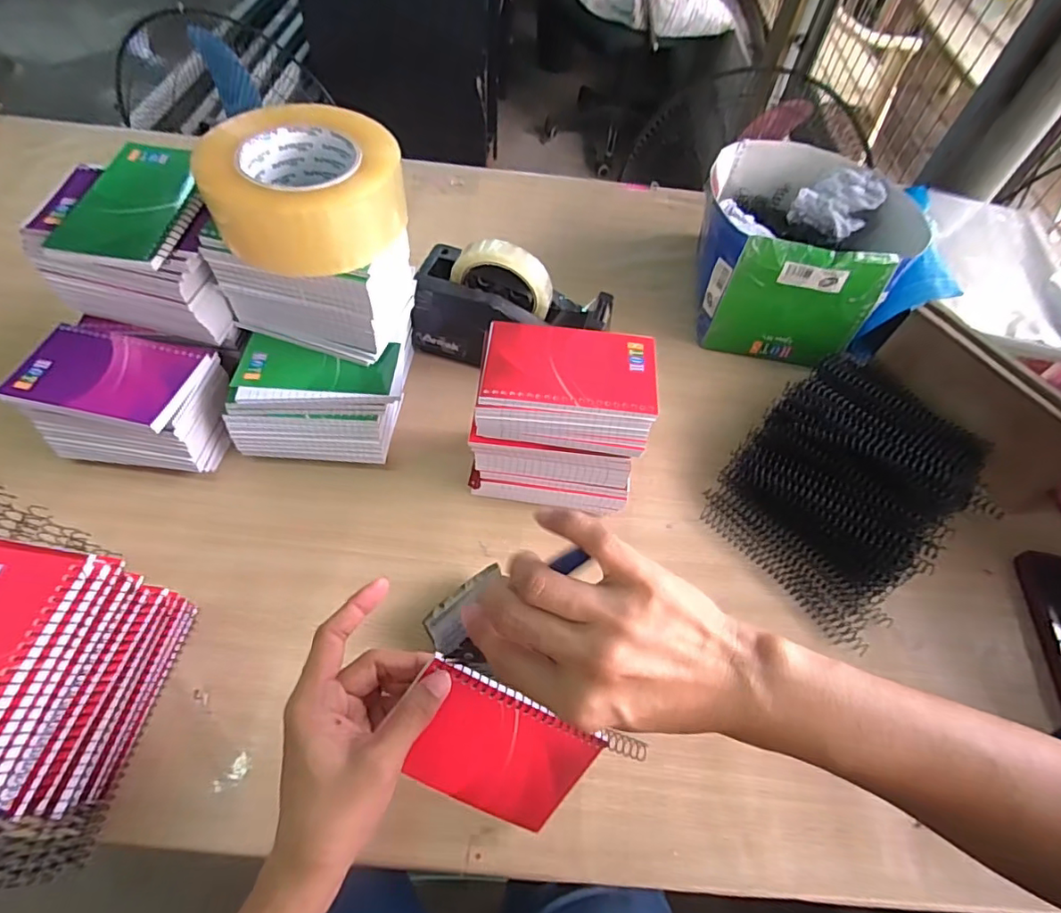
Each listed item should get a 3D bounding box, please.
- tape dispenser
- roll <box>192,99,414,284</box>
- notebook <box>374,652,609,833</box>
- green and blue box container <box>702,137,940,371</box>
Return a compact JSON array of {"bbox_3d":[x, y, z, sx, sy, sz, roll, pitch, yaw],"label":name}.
[{"bbox_3d":[-0.018,-0.149,0.548,0.192,0.130,0.077,9,57,1],"label":"tape dispenser"},{"bbox_3d":[-0.157,-0.186,0.378,0.111,0.058,0.113,2,57,-4],"label":"roll"},{"bbox_3d":[-0.021,0.181,0.330,0.125,0.081,0.007,34,8,-20],"label":"notebook"},{"bbox_3d":[0.298,-0.232,0.618,0.208,0.135,0.220,15,57,4],"label":"green and blue box container"}]

